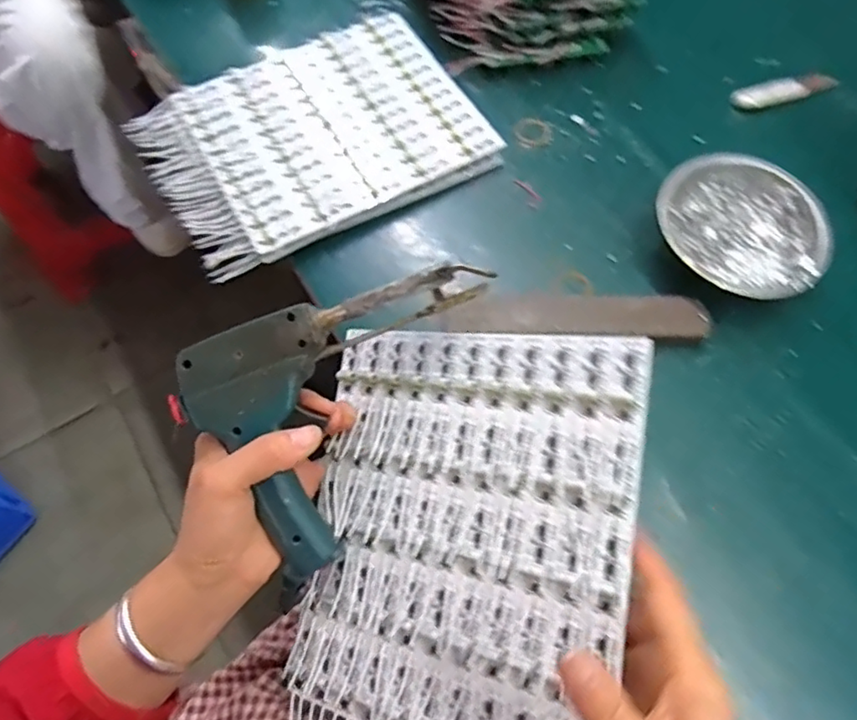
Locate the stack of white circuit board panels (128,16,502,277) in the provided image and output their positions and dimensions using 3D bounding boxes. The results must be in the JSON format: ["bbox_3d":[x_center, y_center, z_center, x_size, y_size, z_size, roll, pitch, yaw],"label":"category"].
[{"bbox_3d":[-0.100,-0.203,0.538,0.275,0.026,0.205,-27,72,-14],"label":"stack of white circuit board panels"}]

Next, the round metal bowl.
[{"bbox_3d":[0.250,-0.105,0.483,0.129,0.042,0.125,-1,66,1],"label":"round metal bowl"}]

